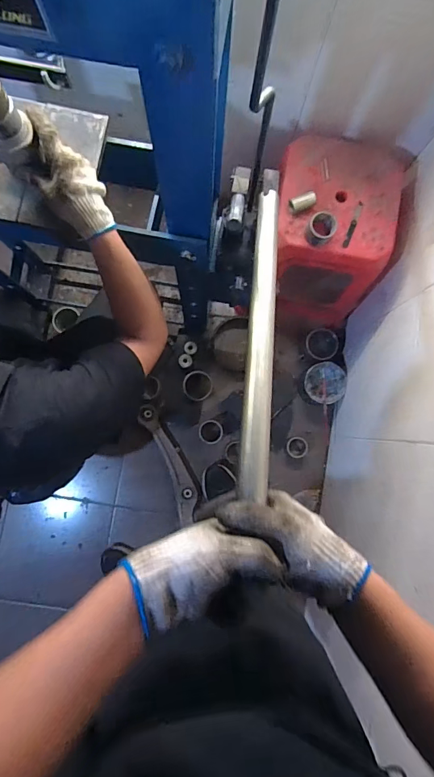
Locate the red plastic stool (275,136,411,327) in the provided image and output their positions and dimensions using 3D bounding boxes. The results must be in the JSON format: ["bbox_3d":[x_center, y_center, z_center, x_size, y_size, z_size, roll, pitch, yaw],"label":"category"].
[{"bbox_3d":[0.279,-0.377,1.097,0.297,0.411,0.297,10,84,-1],"label":"red plastic stool"}]

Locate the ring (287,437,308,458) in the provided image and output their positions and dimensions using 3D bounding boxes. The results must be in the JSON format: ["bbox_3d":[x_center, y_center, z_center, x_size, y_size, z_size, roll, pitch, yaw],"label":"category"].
[{"bbox_3d":[0.243,0.178,1.257,0.061,0.010,0.062,0,85,-2],"label":"ring"}]

